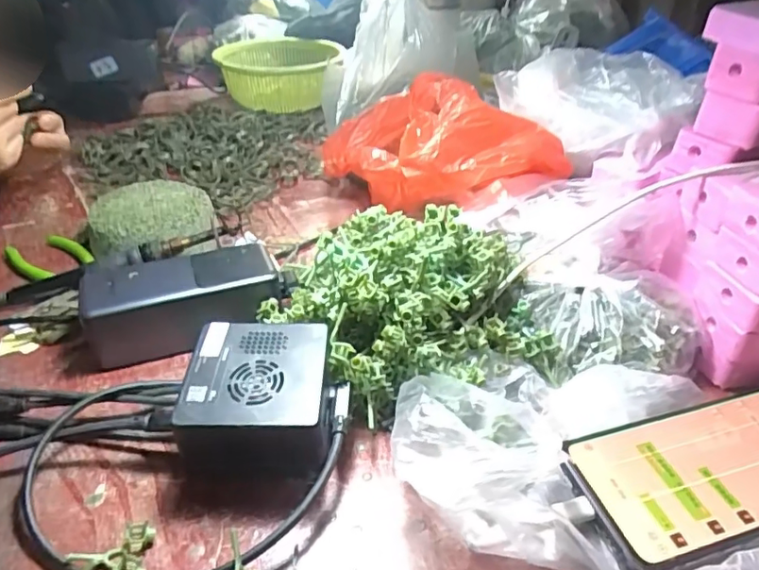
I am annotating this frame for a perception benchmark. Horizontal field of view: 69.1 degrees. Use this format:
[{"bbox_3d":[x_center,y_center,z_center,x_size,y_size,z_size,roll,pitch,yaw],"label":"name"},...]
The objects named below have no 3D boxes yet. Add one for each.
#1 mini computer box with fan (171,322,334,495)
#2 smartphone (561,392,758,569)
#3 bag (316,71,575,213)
[{"bbox_3d":[-0.067,0.069,0.309,0.079,0.057,0.080,-1,34,0],"label":"mini computer box with fan"},{"bbox_3d":[0.185,0.100,0.298,0.163,0.011,0.077,-11,35,-14],"label":"smartphone"},{"bbox_3d":[0.038,-0.138,0.498,0.127,0.082,0.222,-21,39,-26],"label":"bag"}]

